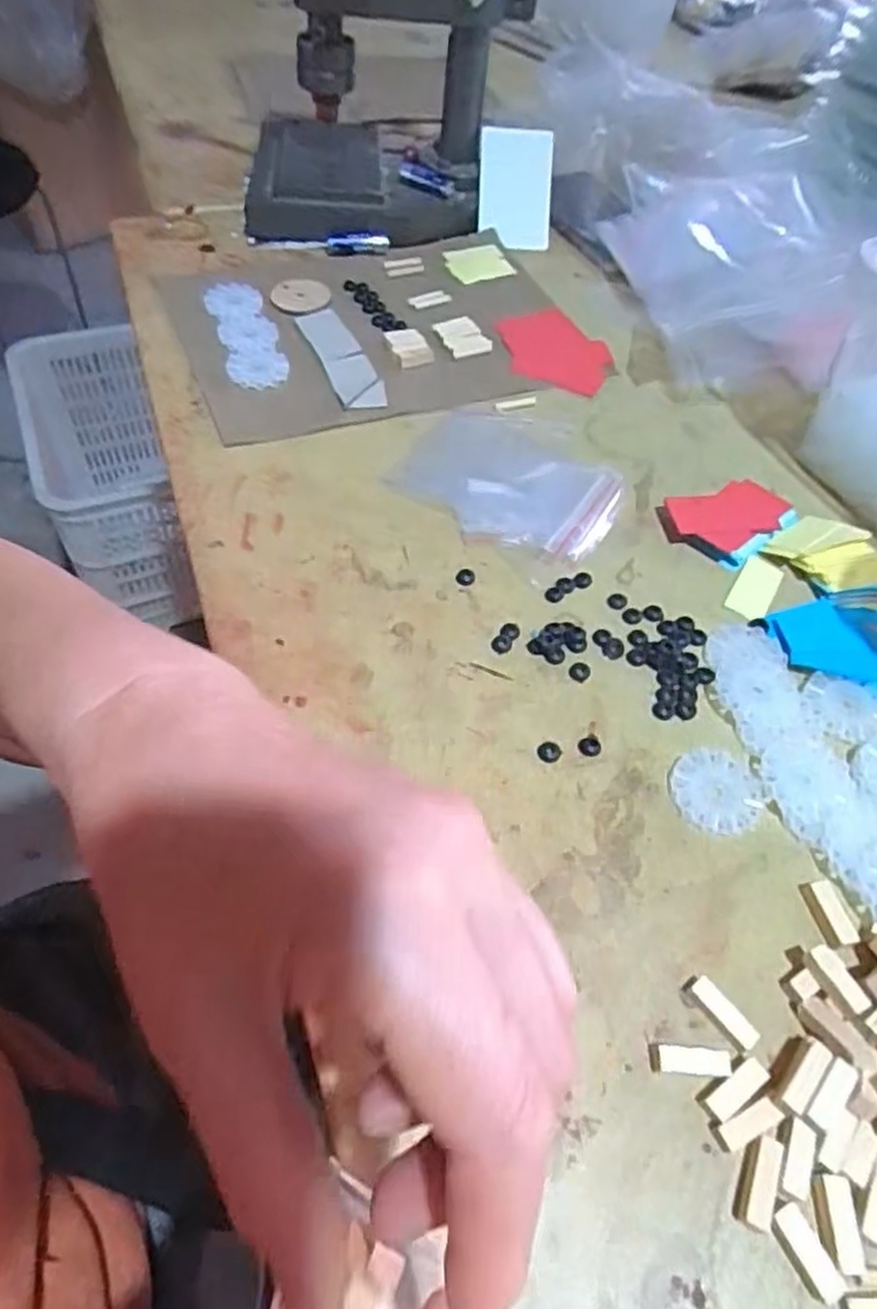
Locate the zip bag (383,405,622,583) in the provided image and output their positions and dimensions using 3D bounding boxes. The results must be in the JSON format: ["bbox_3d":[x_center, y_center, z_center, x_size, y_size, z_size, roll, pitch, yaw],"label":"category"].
[{"bbox_3d":[0.045,-0.110,0.449,0.135,0.009,0.120,36,58,20],"label":"zip bag"}]

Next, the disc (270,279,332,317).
[{"bbox_3d":[-0.100,-0.261,0.545,0.040,0.004,0.049,23,54,11],"label":"disc"}]

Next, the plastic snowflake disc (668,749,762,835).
[{"bbox_3d":[0.123,0.060,0.331,0.039,0.004,0.039,3,53,-4],"label":"plastic snowflake disc"}]

